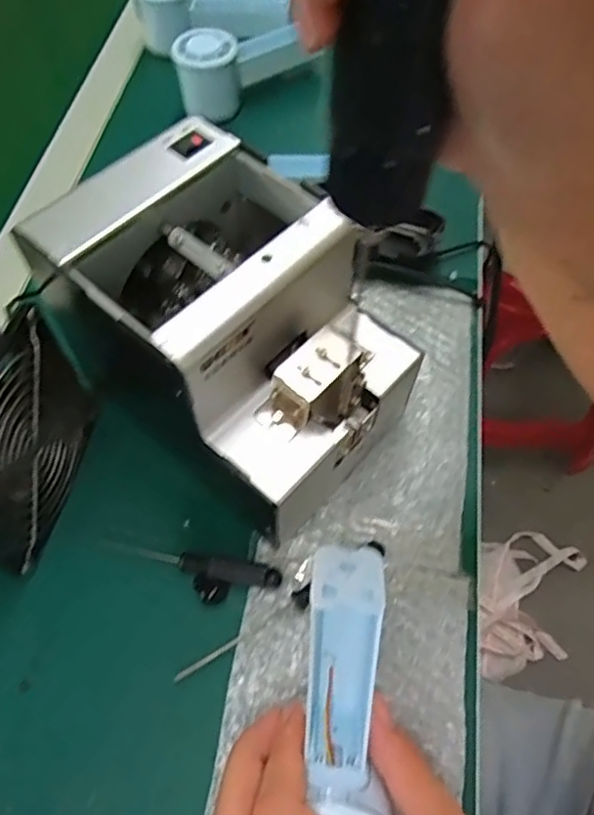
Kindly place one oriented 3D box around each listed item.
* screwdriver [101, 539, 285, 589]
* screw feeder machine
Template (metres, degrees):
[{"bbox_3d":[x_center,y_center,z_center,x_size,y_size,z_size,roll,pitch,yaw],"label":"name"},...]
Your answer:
[{"bbox_3d":[-0.063,0.091,0.356,0.108,0.008,0.015,6,59,5],"label":"screwdriver"},{"bbox_3d":[-0.031,-0.038,0.351,0.166,0.151,0.122,36,66,20],"label":"screw feeder machine"}]

